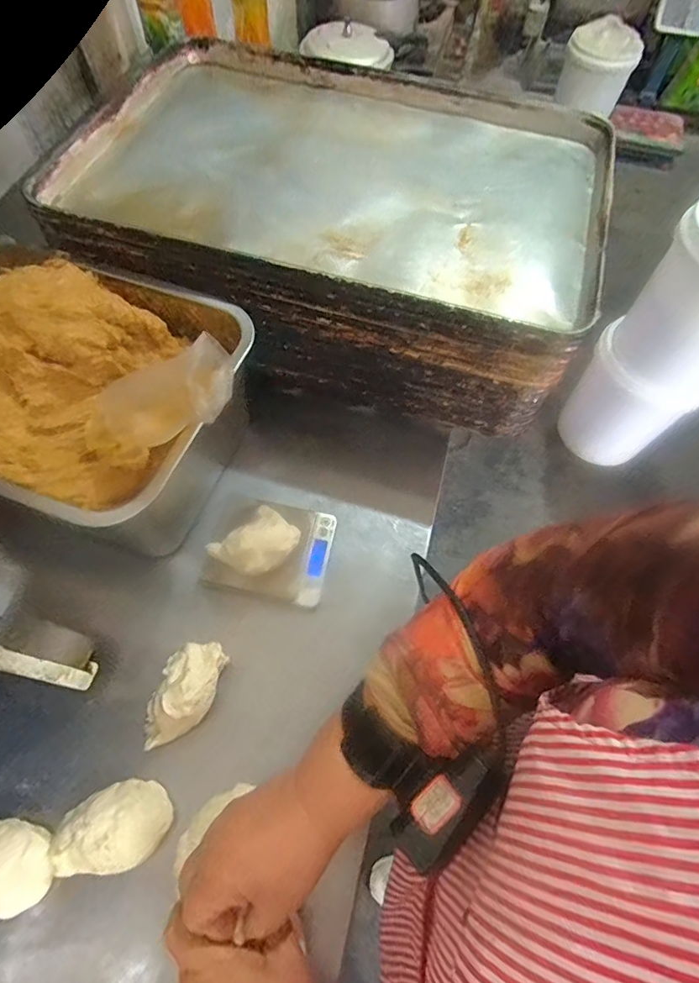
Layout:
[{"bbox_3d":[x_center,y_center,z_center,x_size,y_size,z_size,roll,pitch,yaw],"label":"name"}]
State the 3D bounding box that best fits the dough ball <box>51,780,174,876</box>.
[{"bbox_3d":[-0.194,0.272,0.399,0.087,0.033,0.058,-7,63,-6],"label":"dough ball"}]

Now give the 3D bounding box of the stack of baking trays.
[{"bbox_3d":[-0.006,-0.348,0.633,0.608,0.168,0.446,19,64,8],"label":"stack of baking trays"}]

